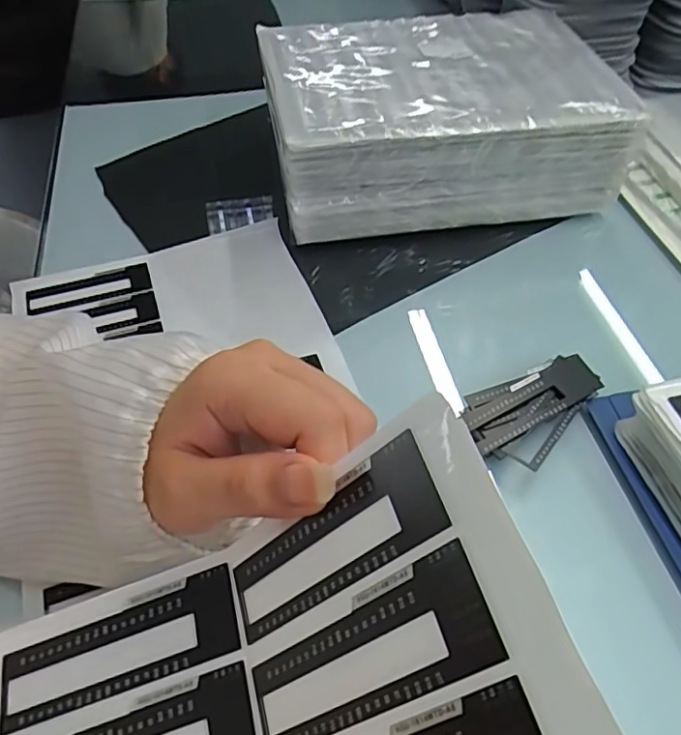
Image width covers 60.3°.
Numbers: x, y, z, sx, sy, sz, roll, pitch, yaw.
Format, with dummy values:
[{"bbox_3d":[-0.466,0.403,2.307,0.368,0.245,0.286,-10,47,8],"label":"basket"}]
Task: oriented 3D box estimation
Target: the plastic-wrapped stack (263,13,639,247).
[{"bbox_3d":[0.078,-0.208,0.495,0.270,0.098,0.188,-6,51,-6],"label":"plastic-wrapped stack"}]

